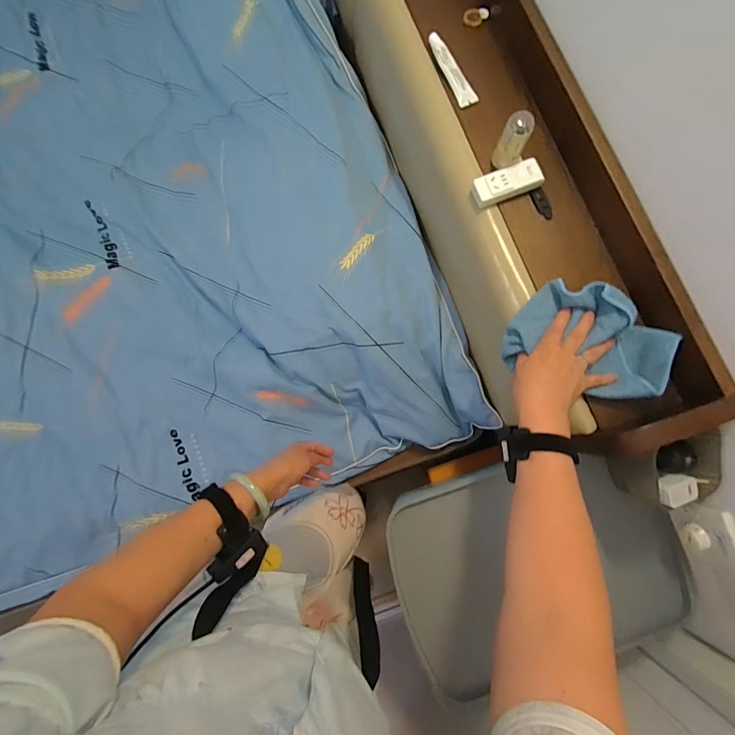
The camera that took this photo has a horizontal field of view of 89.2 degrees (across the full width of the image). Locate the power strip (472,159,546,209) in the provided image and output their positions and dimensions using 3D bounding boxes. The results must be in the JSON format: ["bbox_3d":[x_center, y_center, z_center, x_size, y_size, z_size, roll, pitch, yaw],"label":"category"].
[{"bbox_3d":[0.196,-0.259,0.524,0.093,0.020,0.040,-20,80,-4],"label":"power strip"}]

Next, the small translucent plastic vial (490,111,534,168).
[{"bbox_3d":[0.196,-0.303,0.505,0.036,0.075,0.028,25,81,4],"label":"small translucent plastic vial"}]

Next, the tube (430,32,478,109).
[{"bbox_3d":[0.129,-0.453,0.566,0.029,0.016,0.123,-24,81,-4],"label":"tube"}]

